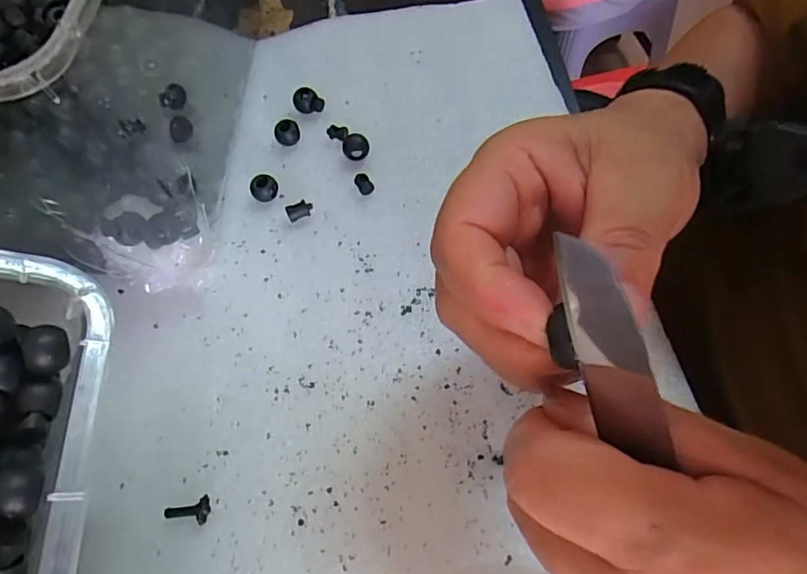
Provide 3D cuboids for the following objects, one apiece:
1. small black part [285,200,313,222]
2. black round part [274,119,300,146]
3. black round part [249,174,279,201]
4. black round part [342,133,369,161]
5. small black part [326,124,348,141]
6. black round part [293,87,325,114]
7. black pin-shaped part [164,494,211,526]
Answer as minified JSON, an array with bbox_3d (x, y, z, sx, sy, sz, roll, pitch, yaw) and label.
[{"bbox_3d":[-0.059,-0.044,0.301,0.015,0.008,0.008,-26,64,-9],"label":"small black part"},{"bbox_3d":[-0.072,-0.096,0.326,0.015,0.011,0.013,-20,63,-5],"label":"black round part"},{"bbox_3d":[-0.082,-0.057,0.309,0.016,0.012,0.013,-21,63,-6],"label":"black round part"},{"bbox_3d":[-0.028,-0.084,0.315,0.015,0.011,0.013,-8,62,1],"label":"black round part"},{"bbox_3d":[-0.041,-0.095,0.324,0.013,0.006,0.008,6,63,8],"label":"small black part"},{"bbox_3d":[-0.061,-0.118,0.335,0.018,0.011,0.013,-12,62,-2],"label":"black round part"},{"bbox_3d":[-0.092,0.095,0.224,0.020,0.004,0.011,-9,64,9],"label":"black pin-shaped part"}]

